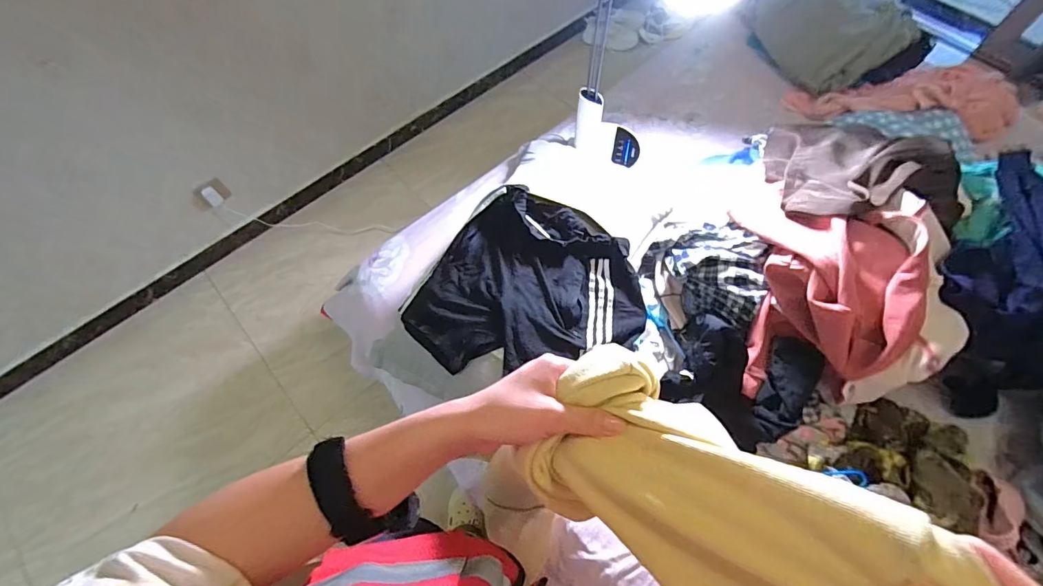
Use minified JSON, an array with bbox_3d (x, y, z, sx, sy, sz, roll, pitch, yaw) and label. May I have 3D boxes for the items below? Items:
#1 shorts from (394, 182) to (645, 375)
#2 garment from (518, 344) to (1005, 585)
[{"bbox_3d":[-0.001,0.001,0.936,0.483,0.110,0.404,-14,64,-6],"label":"shorts"},{"bbox_3d":[0.127,0.131,0.301,0.241,0.072,0.127,21,64,37],"label":"garment"}]

